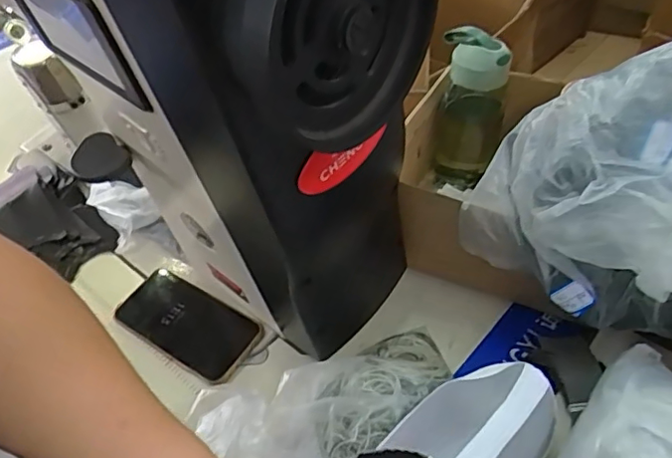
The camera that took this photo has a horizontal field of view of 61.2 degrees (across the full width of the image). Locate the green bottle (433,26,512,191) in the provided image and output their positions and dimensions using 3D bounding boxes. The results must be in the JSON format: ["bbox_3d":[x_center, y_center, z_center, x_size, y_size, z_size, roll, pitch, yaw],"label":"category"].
[{"bbox_3d":[0.155,-0.130,0.663,0.074,0.188,0.060,6,47,13],"label":"green bottle"}]

